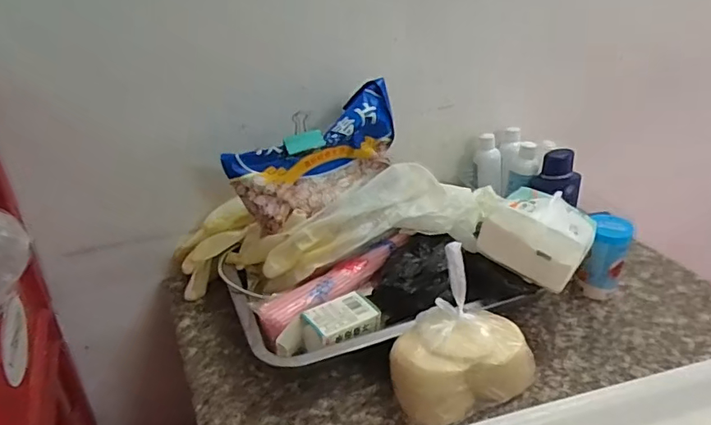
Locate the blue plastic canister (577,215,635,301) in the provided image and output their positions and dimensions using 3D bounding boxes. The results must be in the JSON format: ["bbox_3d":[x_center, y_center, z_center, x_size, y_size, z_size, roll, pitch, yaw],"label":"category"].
[{"bbox_3d":[0.284,0.052,0.601,0.042,0.094,0.053,19,35,30],"label":"blue plastic canister"}]

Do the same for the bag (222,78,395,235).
[{"bbox_3d":[-0.033,-0.058,0.578,0.194,0.087,0.056,-33,40,-16],"label":"bag"}]

